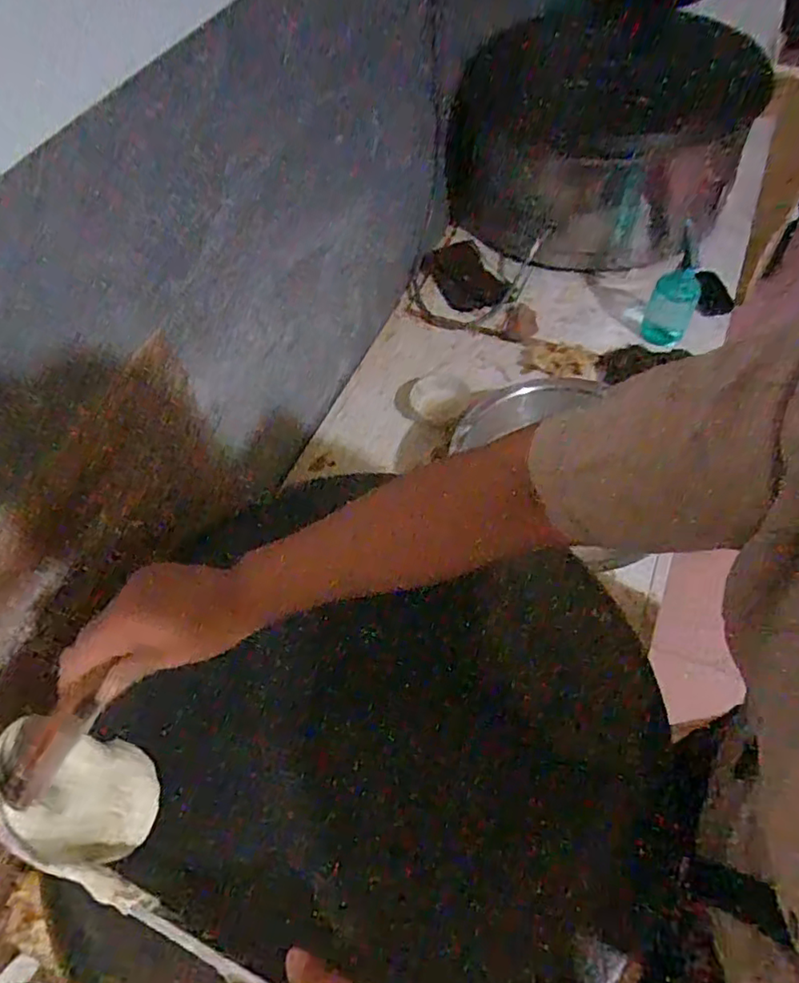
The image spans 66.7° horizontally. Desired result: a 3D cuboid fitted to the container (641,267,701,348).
[{"bbox_3d":[0.492,-0.331,1.113,0.083,0.131,0.073,20,60,17],"label":"container"}]

